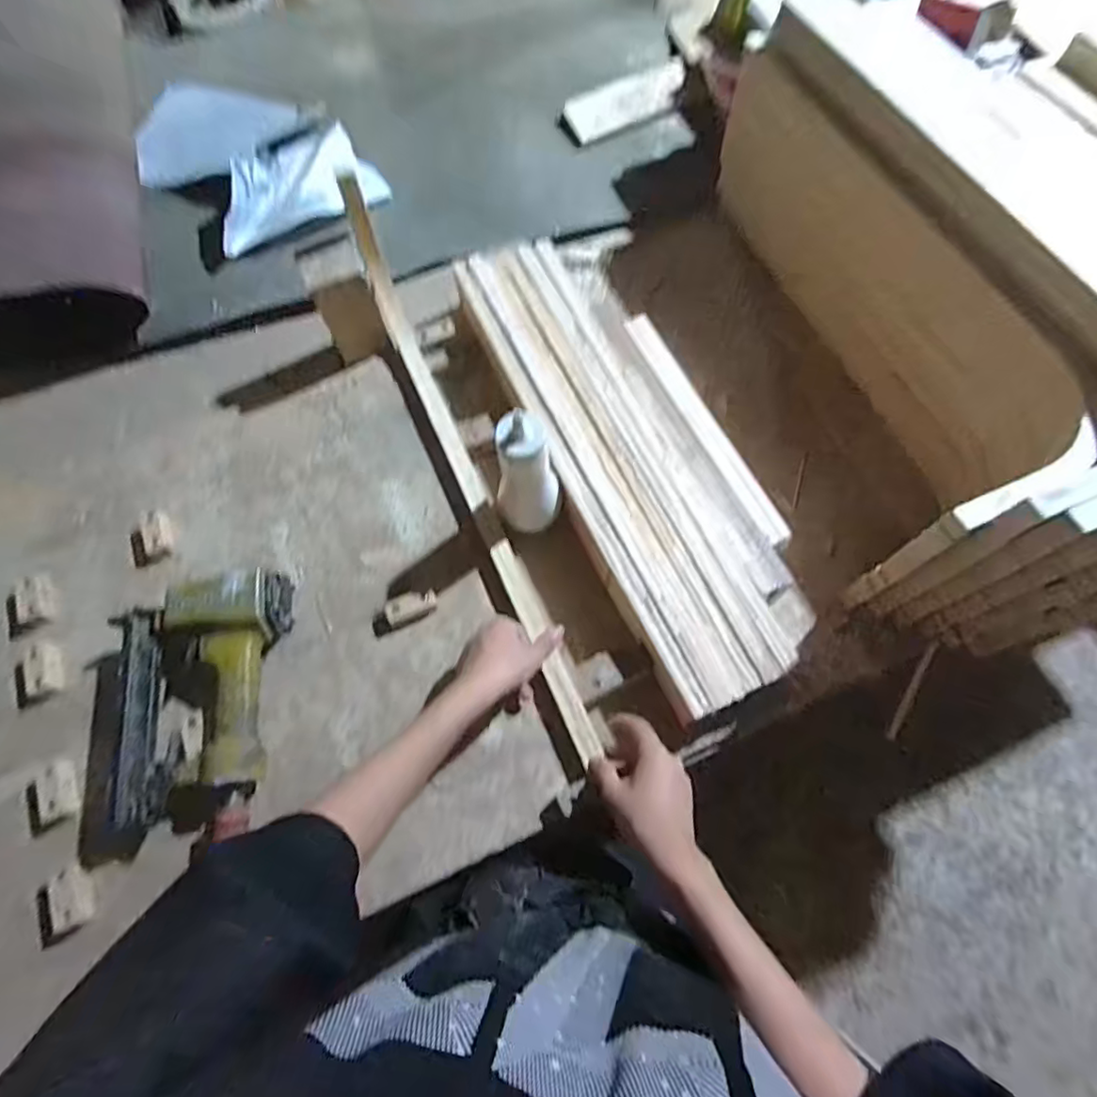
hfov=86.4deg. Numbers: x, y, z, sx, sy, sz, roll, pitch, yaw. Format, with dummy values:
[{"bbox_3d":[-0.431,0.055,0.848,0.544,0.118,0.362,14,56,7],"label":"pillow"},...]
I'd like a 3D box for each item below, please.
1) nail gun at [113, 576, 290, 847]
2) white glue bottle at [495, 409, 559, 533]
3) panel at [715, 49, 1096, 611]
[{"bbox_3d":[-0.318,0.138,0.549,0.162,0.063,0.208,-16,68,-4],"label":"nail gun"},{"bbox_3d":[-0.021,-0.067,0.569,0.067,0.158,0.051,-11,68,-2],"label":"white glue bottle"},{"bbox_3d":[0.348,-0.277,0.647,0.154,0.202,0.598,-7,68,-1],"label":"panel"}]

